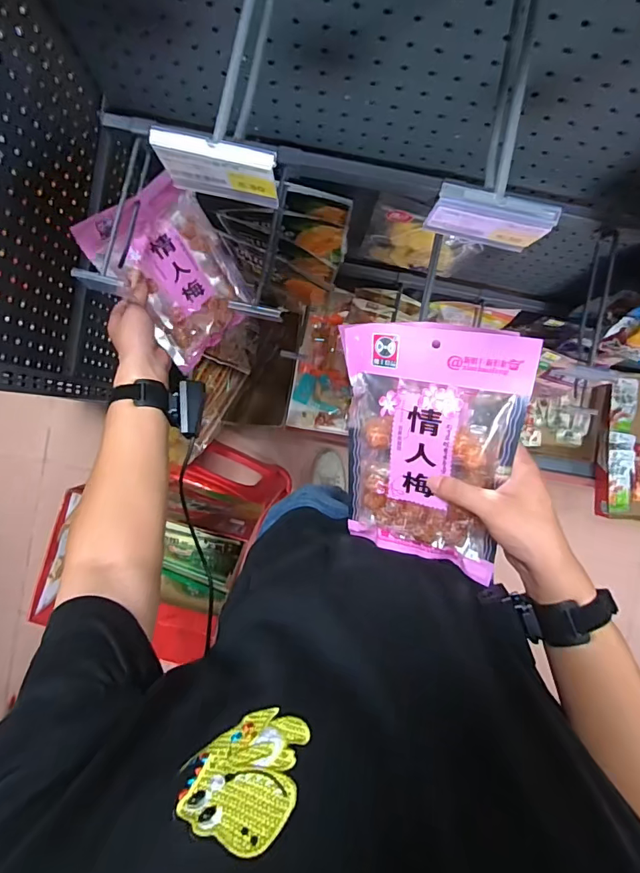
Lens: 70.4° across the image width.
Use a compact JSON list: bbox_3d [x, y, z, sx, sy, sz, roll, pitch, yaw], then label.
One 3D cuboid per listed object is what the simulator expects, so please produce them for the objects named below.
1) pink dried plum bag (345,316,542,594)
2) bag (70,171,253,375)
[{"bbox_3d":[0.106,0.019,0.453,0.163,0.023,0.247,11,116,24],"label":"pink dried plum bag"},{"bbox_3d":[-0.196,-0.228,0.642,0.162,0.035,0.227,-49,135,-18],"label":"bag"}]

